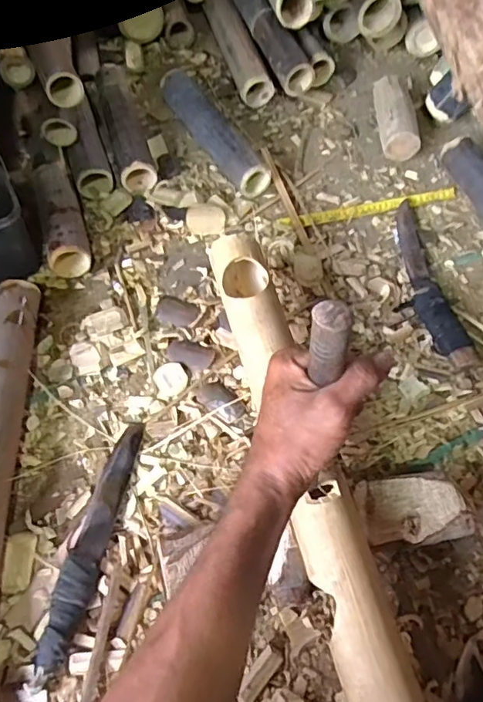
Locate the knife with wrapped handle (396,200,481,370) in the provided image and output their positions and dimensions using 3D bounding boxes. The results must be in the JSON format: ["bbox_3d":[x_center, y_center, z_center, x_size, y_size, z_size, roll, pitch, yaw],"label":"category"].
[{"bbox_3d":[0.260,-0.103,0.755,0.049,0.035,0.289,-7,62,-5],"label":"knife with wrapped handle"}]

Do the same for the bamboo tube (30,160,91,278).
[{"bbox_3d":[-0.256,-0.187,0.758,0.055,0.060,0.178,-16,63,-10],"label":"bamboo tube"}]

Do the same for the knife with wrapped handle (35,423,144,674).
[{"bbox_3d":[-0.159,0.195,0.576,0.037,0.027,0.256,10,62,4],"label":"knife with wrapped handle"}]

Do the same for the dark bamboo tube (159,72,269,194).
[{"bbox_3d":[-0.046,-0.355,0.861,0.056,0.067,0.262,-31,66,-17],"label":"dark bamboo tube"}]

